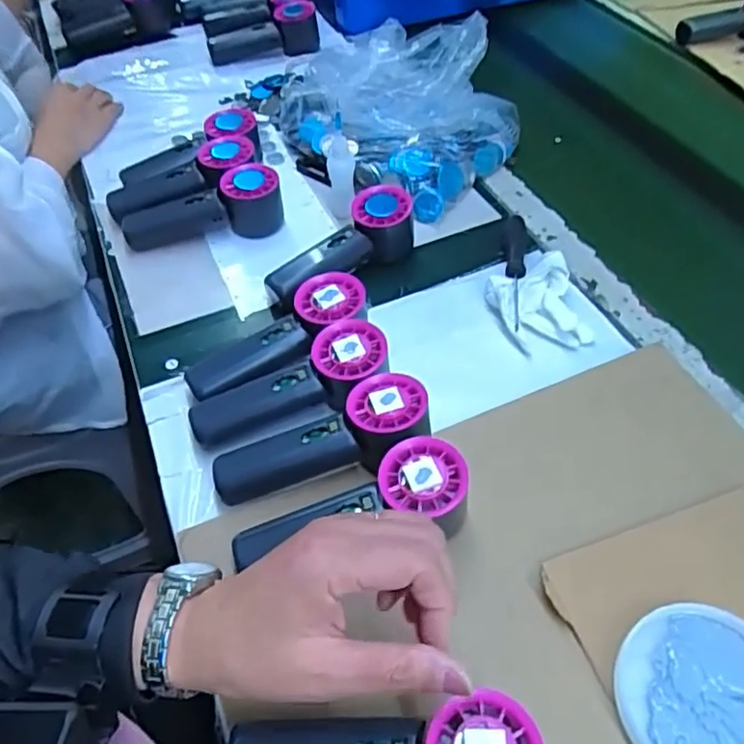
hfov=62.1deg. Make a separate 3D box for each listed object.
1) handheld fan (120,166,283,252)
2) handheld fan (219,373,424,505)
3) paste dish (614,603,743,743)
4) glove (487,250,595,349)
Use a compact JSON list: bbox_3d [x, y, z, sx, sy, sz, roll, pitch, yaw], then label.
[{"bbox_3d":[-0.168,-0.162,0.614,0.153,0.055,0.046,-12,52,-10],"label":"handheld fan"},{"bbox_3d":[-0.032,0.055,0.441,0.153,0.044,0.059,-23,51,1],"label":"handheld fan"},{"bbox_3d":[0.193,0.184,0.348,0.103,0.013,0.097,0,50,-1],"label":"paste dish"},{"bbox_3d":[0.144,-0.061,0.542,0.074,0.032,0.090,-9,51,-8],"label":"glove"}]

